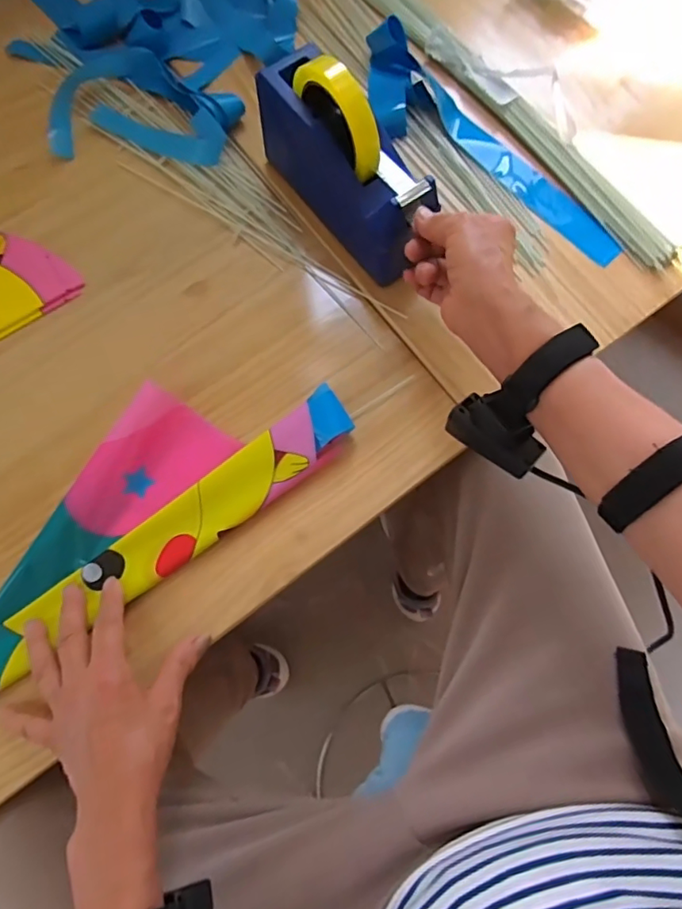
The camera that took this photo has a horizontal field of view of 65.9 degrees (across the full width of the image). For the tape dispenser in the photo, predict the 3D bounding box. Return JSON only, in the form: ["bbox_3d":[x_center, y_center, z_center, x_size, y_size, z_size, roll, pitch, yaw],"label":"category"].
[{"bbox_3d":[0.005,-0.266,0.473,0.057,0.123,0.204,-36,78,-9],"label":"tape dispenser"}]

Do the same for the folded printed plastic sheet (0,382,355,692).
[{"bbox_3d":[-0.224,0.081,0.451,0.494,0.035,0.137,-38,78,-8],"label":"folded printed plastic sheet"}]

